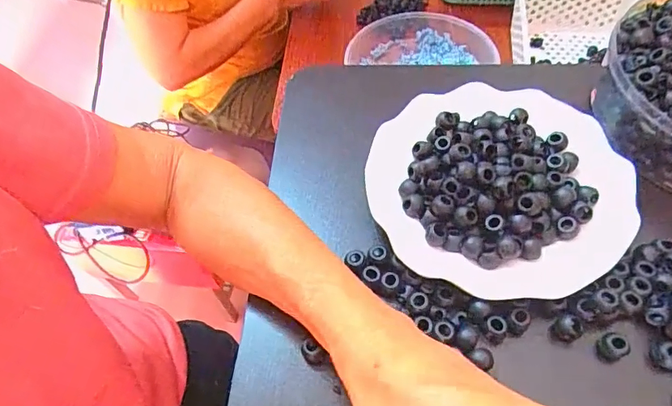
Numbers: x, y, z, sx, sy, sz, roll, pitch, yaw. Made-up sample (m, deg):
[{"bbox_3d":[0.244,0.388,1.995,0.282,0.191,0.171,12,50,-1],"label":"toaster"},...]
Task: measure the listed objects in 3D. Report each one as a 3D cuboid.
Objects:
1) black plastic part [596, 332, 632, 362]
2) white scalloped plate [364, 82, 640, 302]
[{"bbox_3d":[0.167,0.087,0.281,0.014,0.016,0.014,-2,55,3],"label":"black plastic part"},{"bbox_3d":[0.117,-0.017,0.336,0.180,0.034,0.177,-2,55,3],"label":"white scalloped plate"}]

